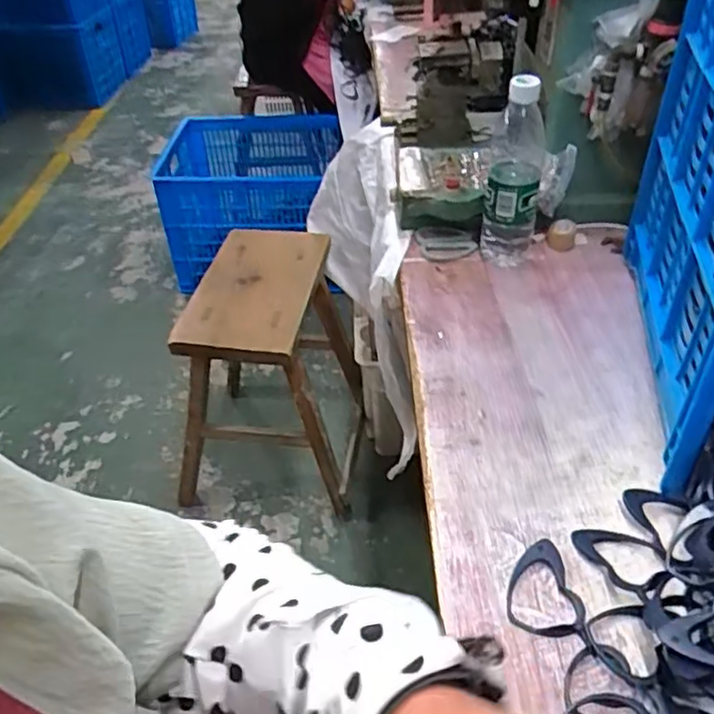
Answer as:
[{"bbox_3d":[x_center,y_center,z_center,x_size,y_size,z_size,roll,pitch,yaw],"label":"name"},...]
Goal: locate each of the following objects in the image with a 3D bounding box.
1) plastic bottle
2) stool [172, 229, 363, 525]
[{"bbox_3d":[0.192,-0.223,0.798,0.067,0.228,0.072,7,41,12],"label":"plastic bottle"},{"bbox_3d":[-0.173,0.020,1.379,0.328,0.427,0.382,0,40,3],"label":"stool"}]

